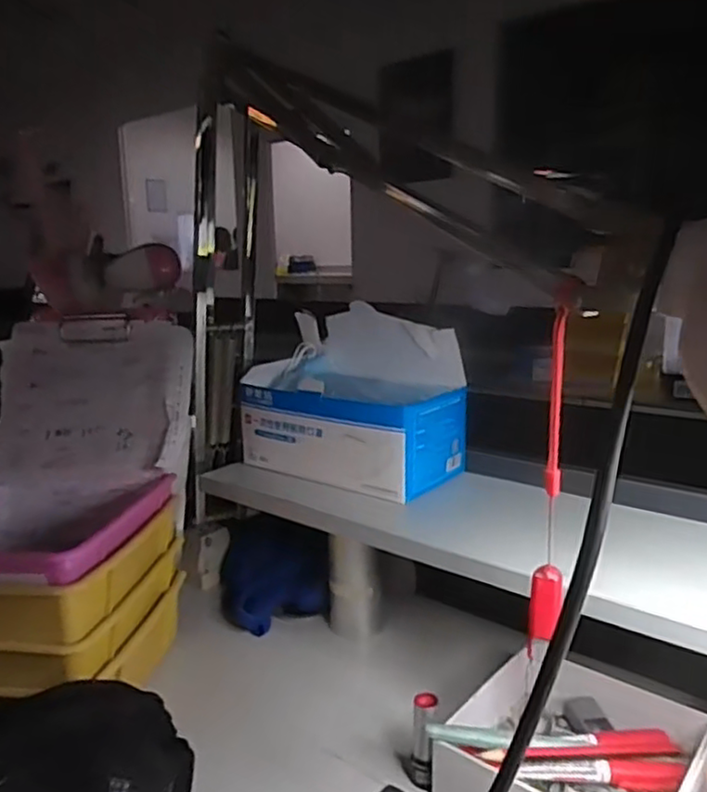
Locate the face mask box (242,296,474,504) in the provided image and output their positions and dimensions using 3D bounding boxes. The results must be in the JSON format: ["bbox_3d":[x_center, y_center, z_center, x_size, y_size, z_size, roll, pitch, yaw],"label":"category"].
[{"bbox_3d":[-0.008,0.000,0.601,0.196,0.132,0.106,7,14,37],"label":"face mask box"}]

